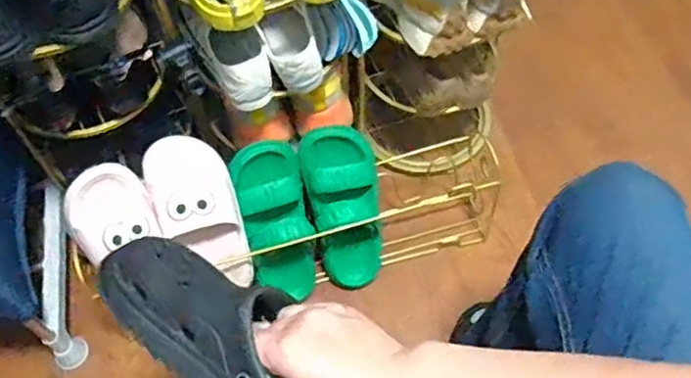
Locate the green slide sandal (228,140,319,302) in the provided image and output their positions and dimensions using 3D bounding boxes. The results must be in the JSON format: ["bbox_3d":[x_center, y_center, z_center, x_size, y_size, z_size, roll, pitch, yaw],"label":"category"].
[{"bbox_3d":[-0.103,0.061,0.968,0.105,0.268,0.101,-16,22,-8],"label":"green slide sandal"}]

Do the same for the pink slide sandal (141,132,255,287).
[{"bbox_3d":[-0.200,0.044,0.902,0.122,0.060,0.255,-33,105,-16],"label":"pink slide sandal"}]

